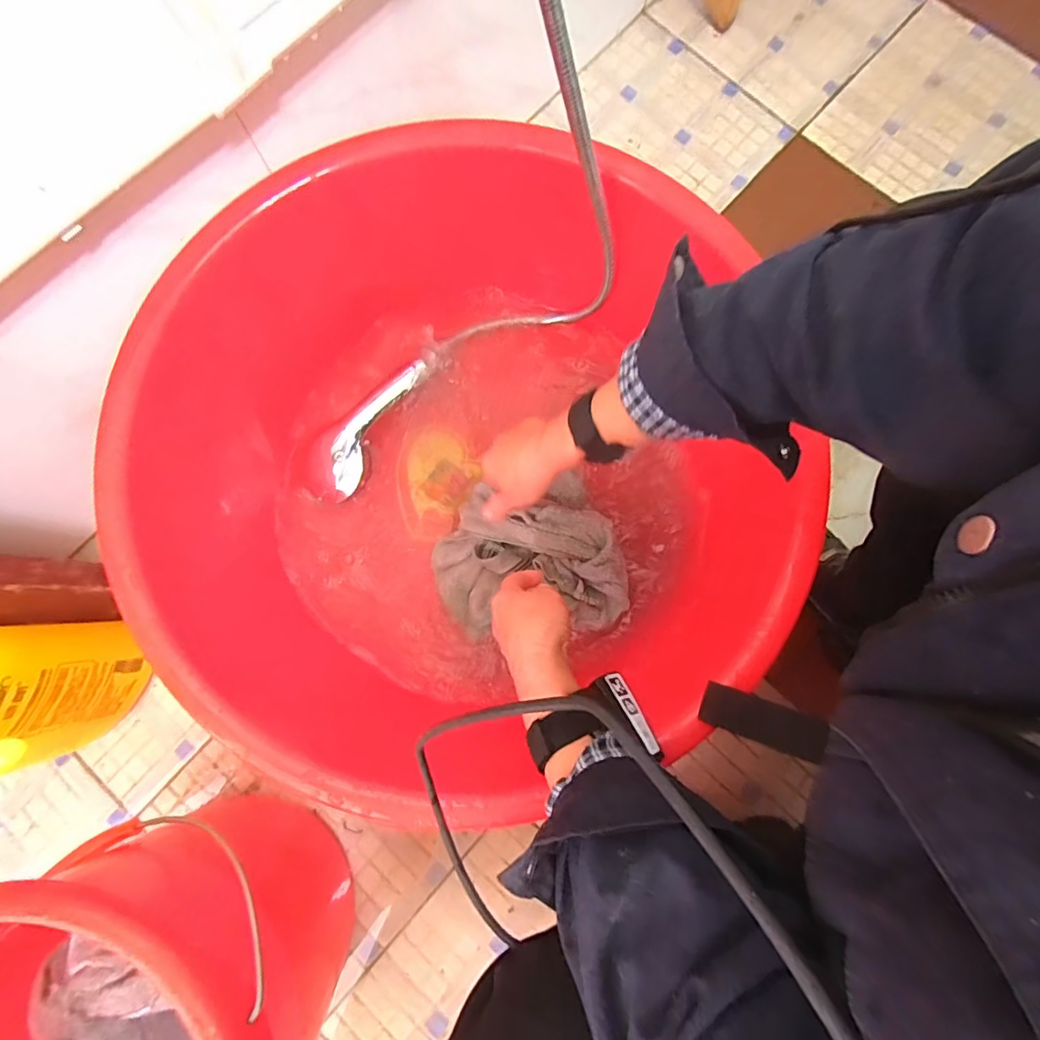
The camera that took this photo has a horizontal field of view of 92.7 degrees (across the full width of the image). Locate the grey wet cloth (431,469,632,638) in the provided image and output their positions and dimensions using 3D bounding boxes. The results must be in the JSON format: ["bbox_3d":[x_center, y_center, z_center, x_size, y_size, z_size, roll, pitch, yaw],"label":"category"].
[{"bbox_3d":[0.005,0.039,0.549,0.200,0.053,0.168,-7,80,-1],"label":"grey wet cloth"}]

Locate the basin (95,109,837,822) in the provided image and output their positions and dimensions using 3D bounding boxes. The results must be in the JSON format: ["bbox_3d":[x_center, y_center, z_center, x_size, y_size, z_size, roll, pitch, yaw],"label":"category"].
[{"bbox_3d":[-0.051,-0.055,0.496,0.577,0.188,0.566,0,80,0],"label":"basin"}]

